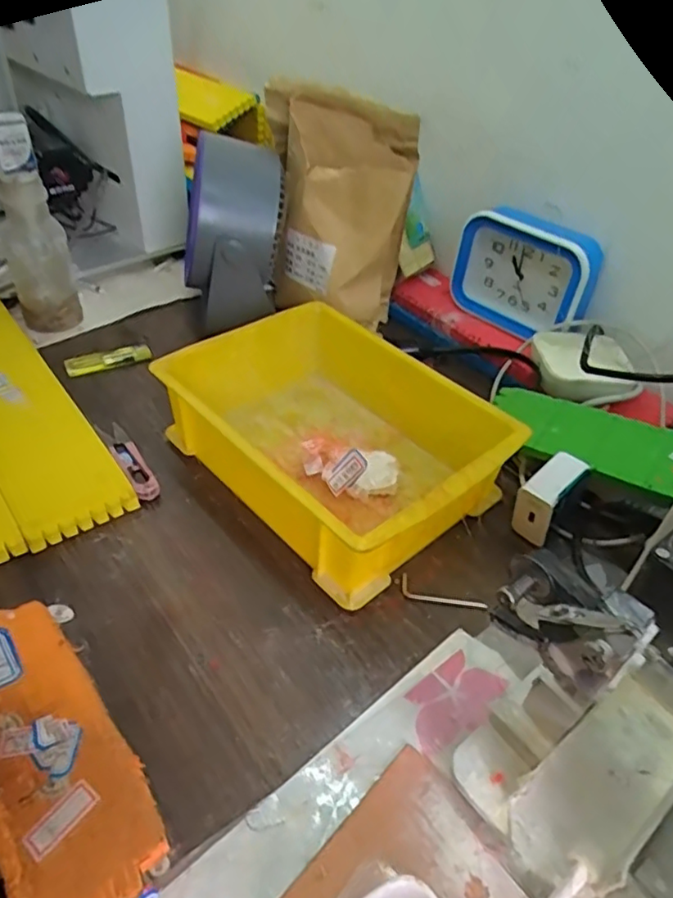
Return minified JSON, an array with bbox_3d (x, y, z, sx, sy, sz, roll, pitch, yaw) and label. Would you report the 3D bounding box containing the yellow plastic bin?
[{"bbox_3d":[-0.003,-0.012,0.488,0.176,0.075,0.253,-28,50,-30],"label":"yellow plastic bin"}]

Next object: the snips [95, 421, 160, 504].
[{"bbox_3d":[-0.167,0.006,0.490,0.022,0.016,0.101,-22,47,-26],"label":"snips"}]

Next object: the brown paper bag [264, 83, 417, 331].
[{"bbox_3d":[-0.007,-0.233,0.609,0.155,0.198,0.087,13,42,10],"label":"brown paper bag"}]

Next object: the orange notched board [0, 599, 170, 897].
[{"bbox_3d":[-0.160,0.156,0.328,0.068,0.019,0.189,-27,50,-30],"label":"orange notched board"}]

